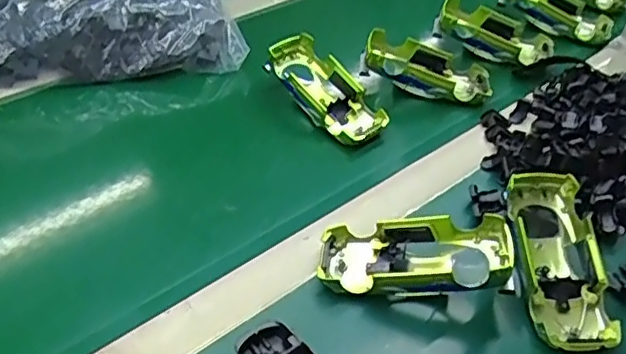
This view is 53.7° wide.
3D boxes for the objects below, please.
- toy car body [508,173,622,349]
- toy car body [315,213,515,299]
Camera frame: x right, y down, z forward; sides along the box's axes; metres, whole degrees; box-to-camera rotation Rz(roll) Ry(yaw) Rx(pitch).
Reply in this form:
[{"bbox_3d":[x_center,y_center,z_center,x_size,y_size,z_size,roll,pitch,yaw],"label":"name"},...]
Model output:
[{"bbox_3d":[0.174,0.062,0.447,0.067,0.045,0.132,5,56,0],"label":"toy car body"},{"bbox_3d":[0.072,0.061,0.438,0.133,0.040,0.065,-5,41,10],"label":"toy car body"}]

